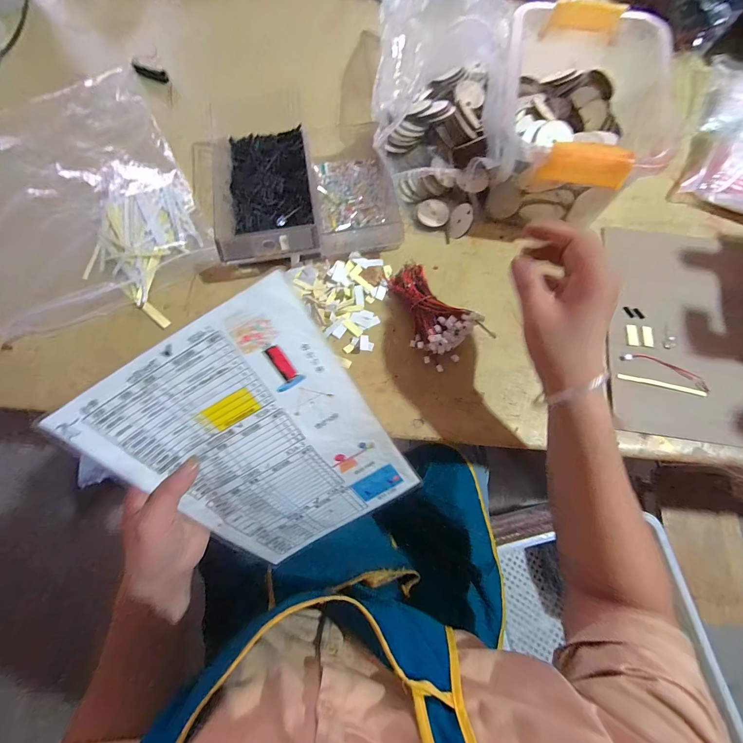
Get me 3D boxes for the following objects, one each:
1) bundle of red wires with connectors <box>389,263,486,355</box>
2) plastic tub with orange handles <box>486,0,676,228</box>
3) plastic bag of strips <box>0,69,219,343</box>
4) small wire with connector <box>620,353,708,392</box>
[{"bbox_3d":[0.066,-0.077,0.406,0.073,0.044,0.128,-37,77,-9],"label":"bundle of red wires with connectors"},{"bbox_3d":[0.247,-0.311,0.422,0.182,0.135,0.254,13,75,4],"label":"plastic tub with orange handles"},{"bbox_3d":[-0.421,-0.251,0.469,0.288,0.025,0.380,-27,76,-7],"label":"plastic bag of strips"},{"bbox_3d":[0.354,-0.005,0.403,0.100,0.012,0.023,24,76,7],"label":"small wire with connector"}]

